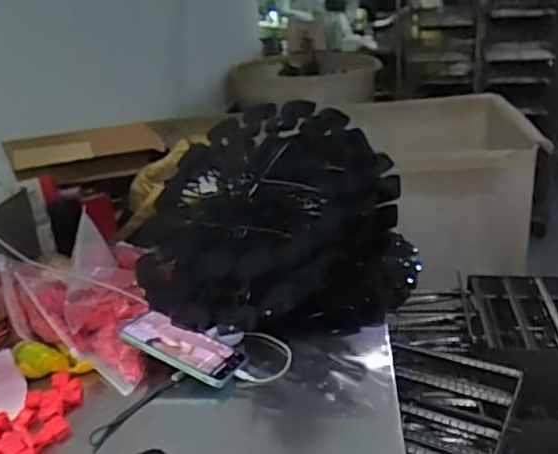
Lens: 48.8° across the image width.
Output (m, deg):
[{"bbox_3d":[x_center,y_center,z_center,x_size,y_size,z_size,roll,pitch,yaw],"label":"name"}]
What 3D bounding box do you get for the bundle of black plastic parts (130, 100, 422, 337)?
[{"bbox_3d":[-0.008,-0.007,0.931,0.356,0.283,0.290,5,24,20],"label":"bundle of black plastic parts"}]

